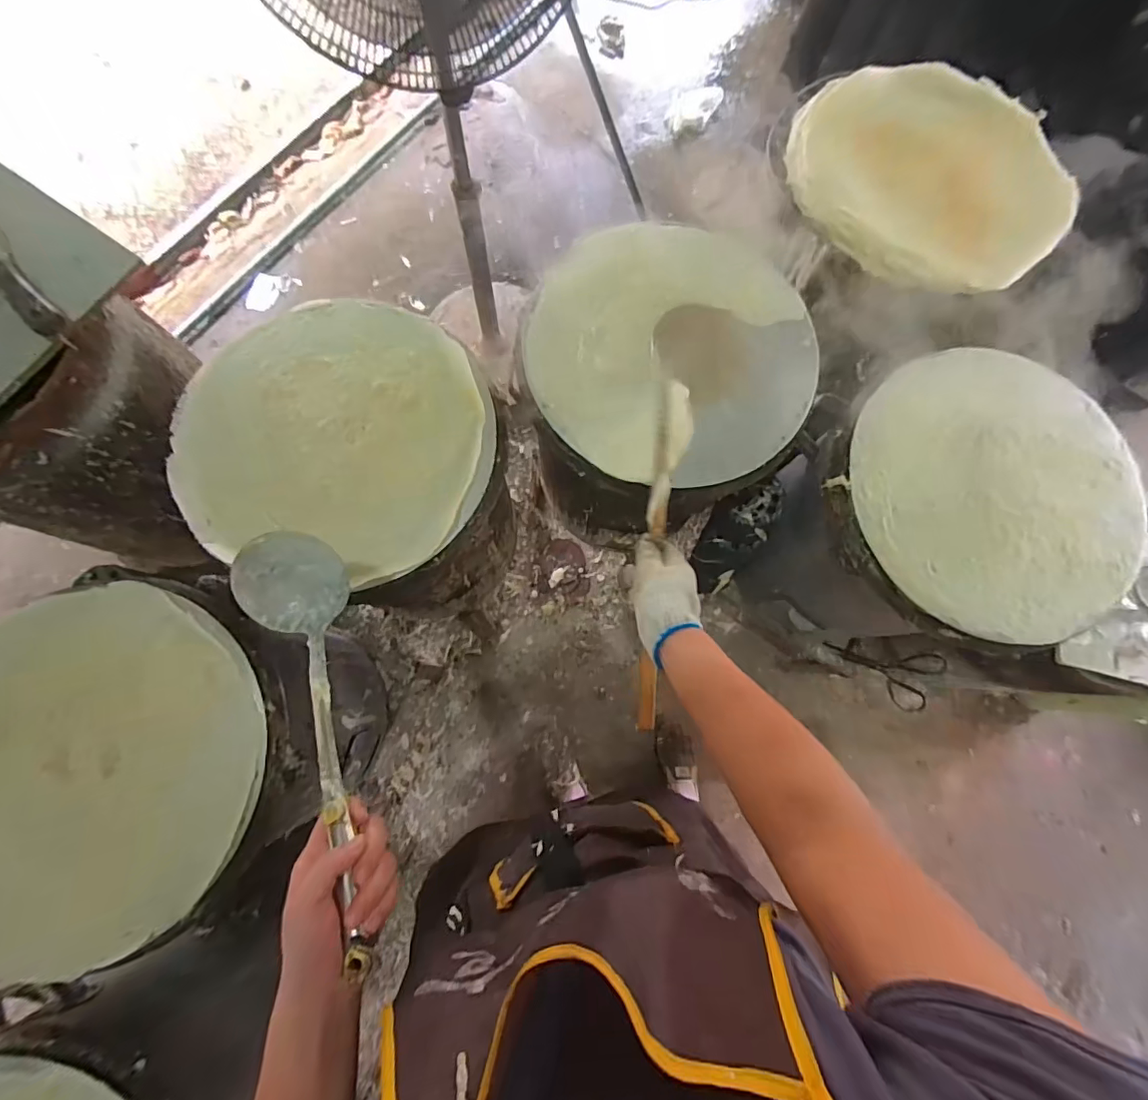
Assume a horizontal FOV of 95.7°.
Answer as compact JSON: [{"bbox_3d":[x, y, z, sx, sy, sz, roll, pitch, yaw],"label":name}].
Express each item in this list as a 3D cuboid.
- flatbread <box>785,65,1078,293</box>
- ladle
[{"bbox_3d":[0.507,-0.554,0.751,0.377,0.065,0.385,0,78,-2],"label":"flatbread"},{"bbox_3d":[-0.211,0.139,0.426,0.090,0.055,0.344,-22,63,-6],"label":"ladle"}]

